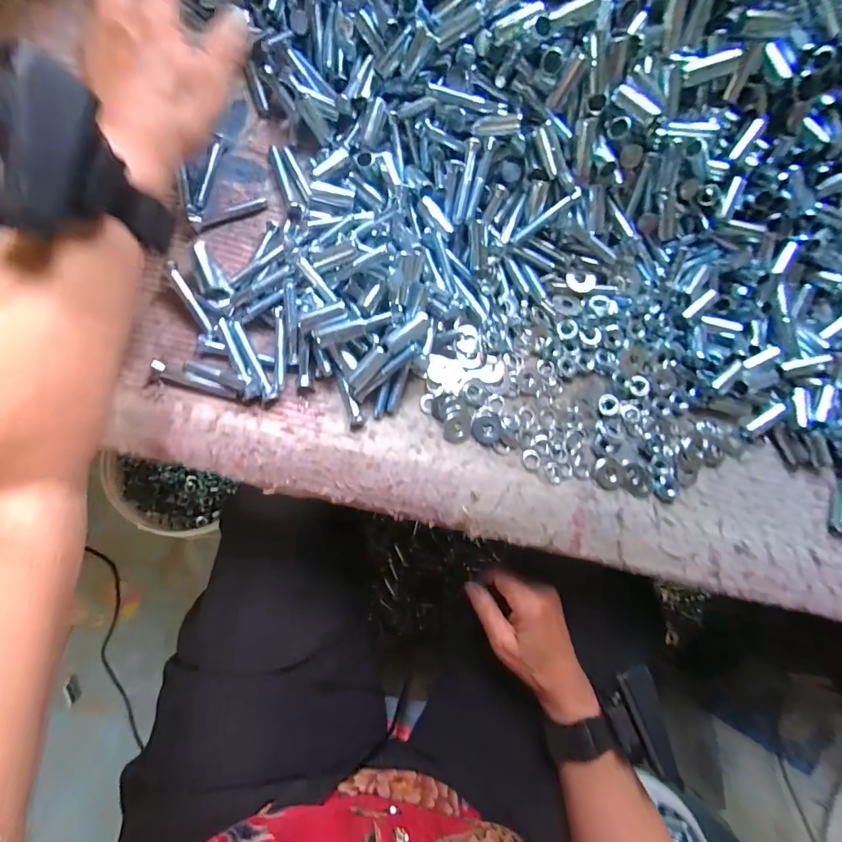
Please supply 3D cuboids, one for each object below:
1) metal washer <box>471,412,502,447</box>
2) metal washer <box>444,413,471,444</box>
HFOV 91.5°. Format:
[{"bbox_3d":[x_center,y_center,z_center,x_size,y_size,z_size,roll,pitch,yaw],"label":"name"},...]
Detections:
[{"bbox_3d":[0.051,0.007,0.312,0.021,0.004,0.023,-2,83,-8],"label":"metal washer"},{"bbox_3d":[0.028,0.005,0.307,0.019,0.007,0.024,10,82,-6],"label":"metal washer"}]

